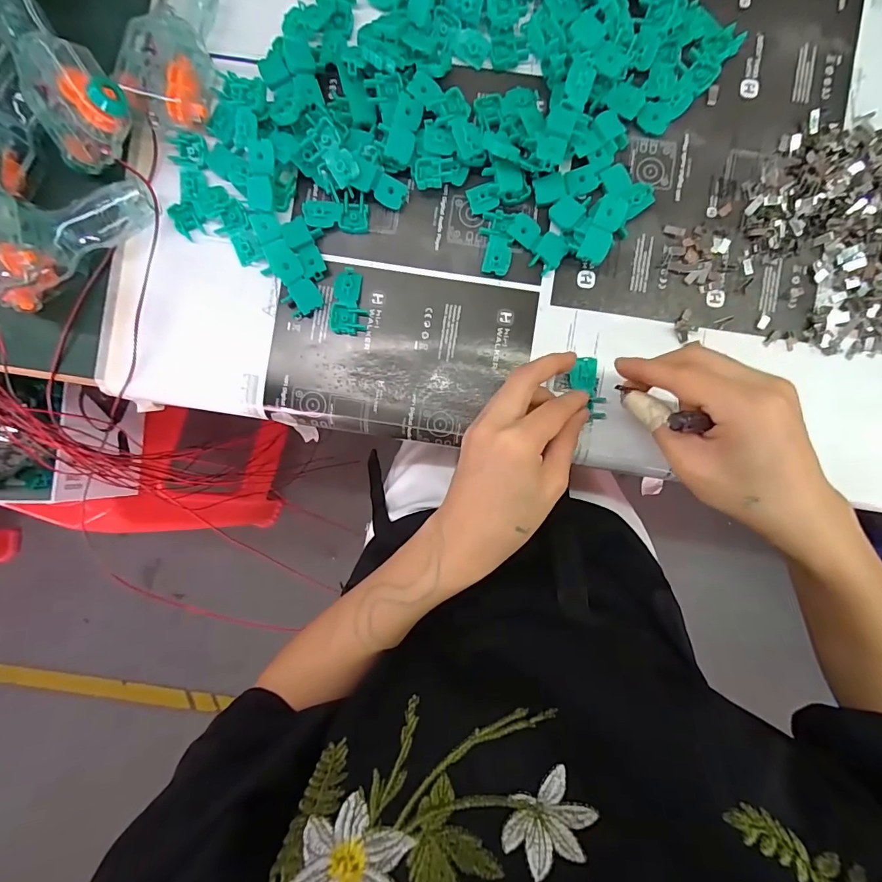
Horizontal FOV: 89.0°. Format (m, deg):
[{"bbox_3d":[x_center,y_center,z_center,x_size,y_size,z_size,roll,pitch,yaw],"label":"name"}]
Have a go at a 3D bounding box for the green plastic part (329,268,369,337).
[{"bbox_3d":[-0.065,-0.098,0.314,0.025,0.006,0.045,1,87,1],"label":"green plastic part"}]

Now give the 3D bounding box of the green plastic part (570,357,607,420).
[{"bbox_3d":[0.102,-0.036,0.310,0.020,0.007,0.043,-21,100,-2],"label":"green plastic part"}]

